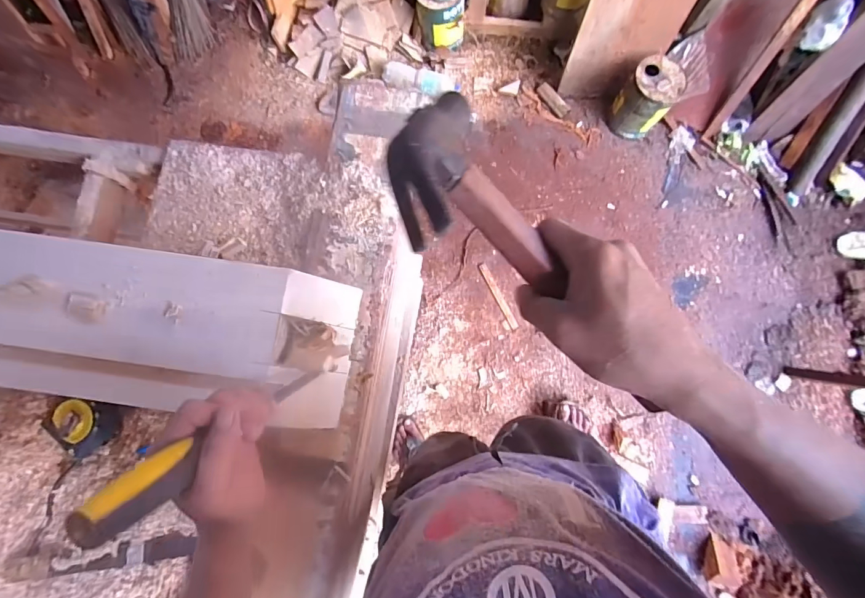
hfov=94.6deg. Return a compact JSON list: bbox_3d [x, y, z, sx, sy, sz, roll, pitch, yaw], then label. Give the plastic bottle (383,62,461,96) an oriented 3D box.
[{"bbox_3d":[-0.044,-0.788,1.450,0.276,0.071,0.075,17,79,4],"label":"plastic bottle"}]

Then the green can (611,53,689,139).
[{"bbox_3d":[0.722,-0.679,1.364,0.168,0.213,0.172,0,78,0],"label":"green can"}]

